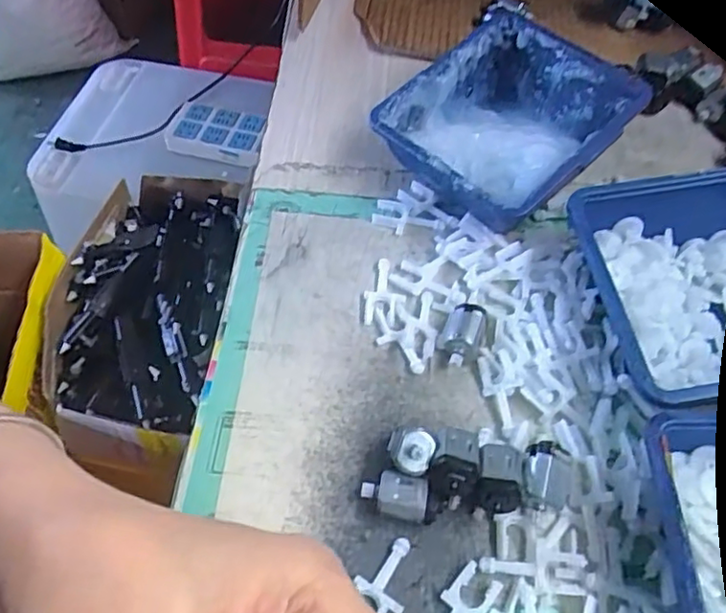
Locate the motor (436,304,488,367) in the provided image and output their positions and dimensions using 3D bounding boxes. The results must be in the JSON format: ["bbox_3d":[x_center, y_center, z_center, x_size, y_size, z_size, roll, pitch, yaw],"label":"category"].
[{"bbox_3d":[0.048,0.013,0.317,0.020,0.015,0.028,23,58,17],"label":"motor"}]

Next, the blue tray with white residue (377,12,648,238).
[{"bbox_3d":[0.082,-0.103,0.377,0.123,0.055,0.110,-39,64,-25],"label":"blue tray with white residue"}]

